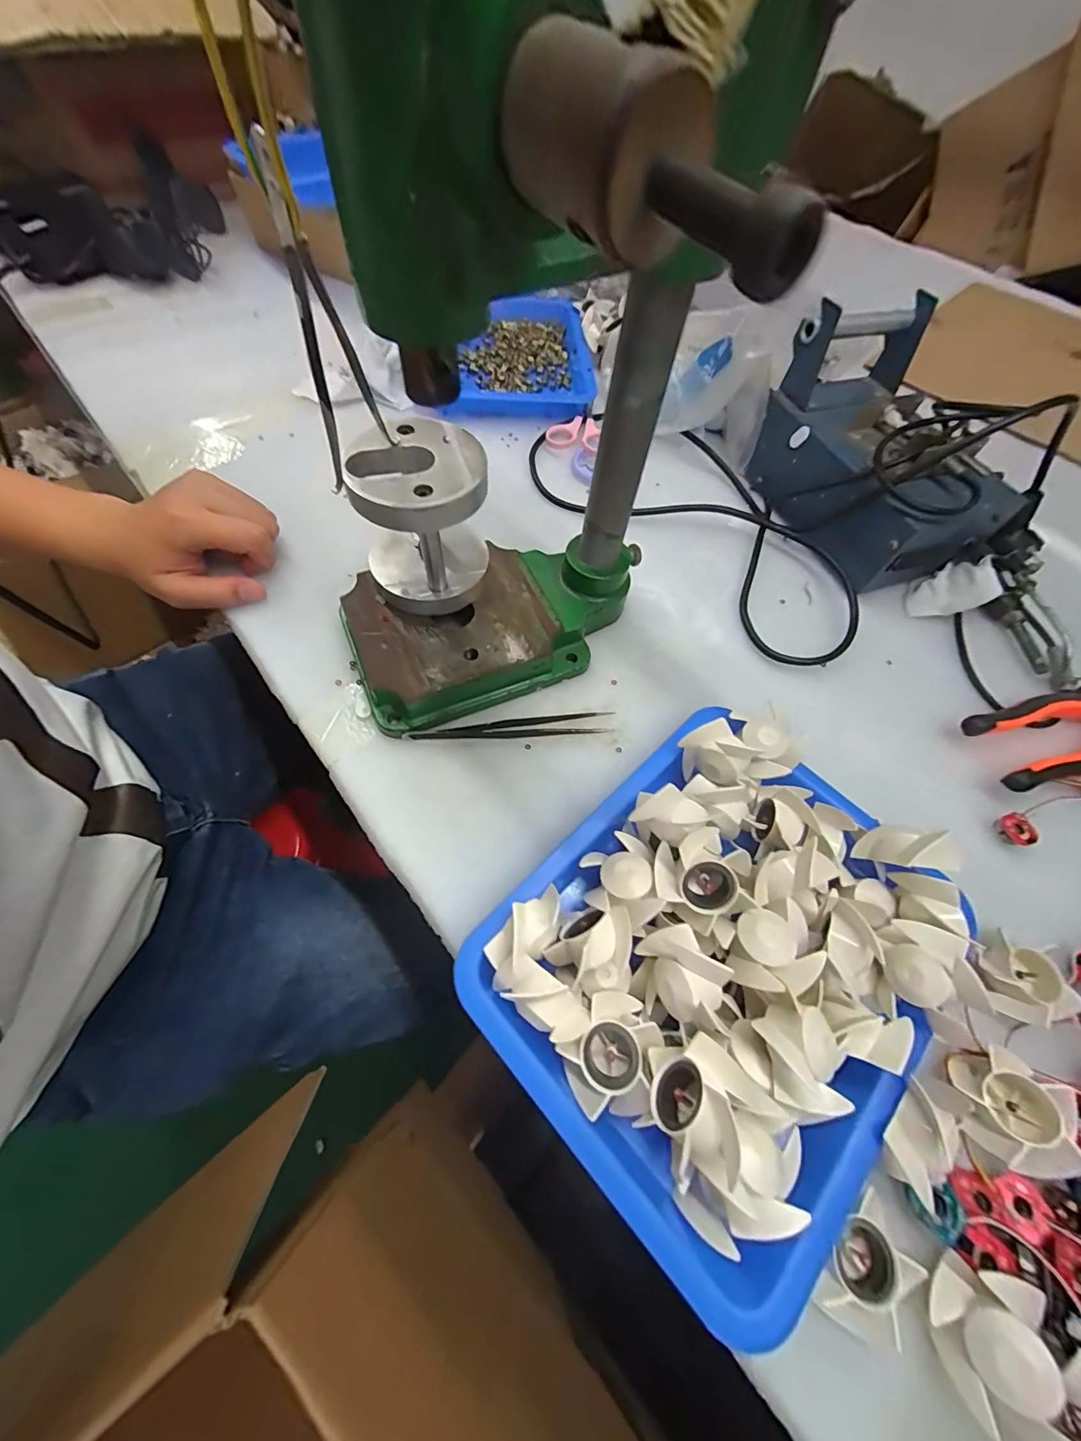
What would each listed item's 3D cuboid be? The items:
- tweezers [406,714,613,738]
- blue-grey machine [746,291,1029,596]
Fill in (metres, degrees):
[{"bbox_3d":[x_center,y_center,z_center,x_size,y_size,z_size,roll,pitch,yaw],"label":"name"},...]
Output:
[{"bbox_3d":[-0.017,0.006,0.291,0.125,0.004,0.015,-6,63,-7],"label":"tweezers"},{"bbox_3d":[0.269,-0.217,0.363,0.121,0.115,0.186,-18,65,-13],"label":"blue-grey machine"}]

